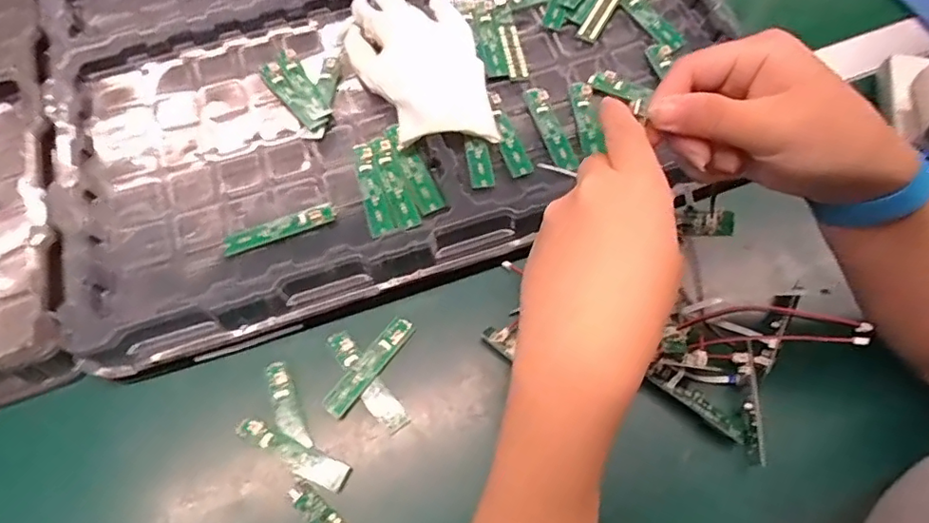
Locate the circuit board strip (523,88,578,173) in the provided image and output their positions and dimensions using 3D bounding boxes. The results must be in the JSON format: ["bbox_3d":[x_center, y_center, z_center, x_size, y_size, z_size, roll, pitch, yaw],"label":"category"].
[{"bbox_3d":[0.070,-0.108,0.451,0.017,0.009,0.079,-20,68,-6],"label":"circuit board strip"}]

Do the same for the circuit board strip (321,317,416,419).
[{"bbox_3d":[-0.070,0.077,0.407,0.018,0.007,0.084,40,75,2],"label":"circuit board strip"}]

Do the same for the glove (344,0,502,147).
[{"bbox_3d":[-0.038,-0.161,0.454,0.102,0.032,0.156,-13,67,-4],"label":"glove"}]

